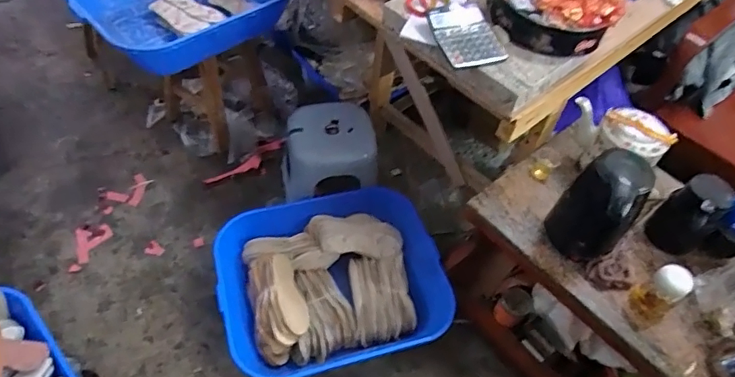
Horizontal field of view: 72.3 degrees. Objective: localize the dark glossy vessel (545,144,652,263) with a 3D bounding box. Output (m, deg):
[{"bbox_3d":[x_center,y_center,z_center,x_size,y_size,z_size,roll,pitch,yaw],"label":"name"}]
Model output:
[{"bbox_3d":[0.481,0.045,1.053,0.142,0.242,0.125,-29,61,-25],"label":"dark glossy vessel"}]

